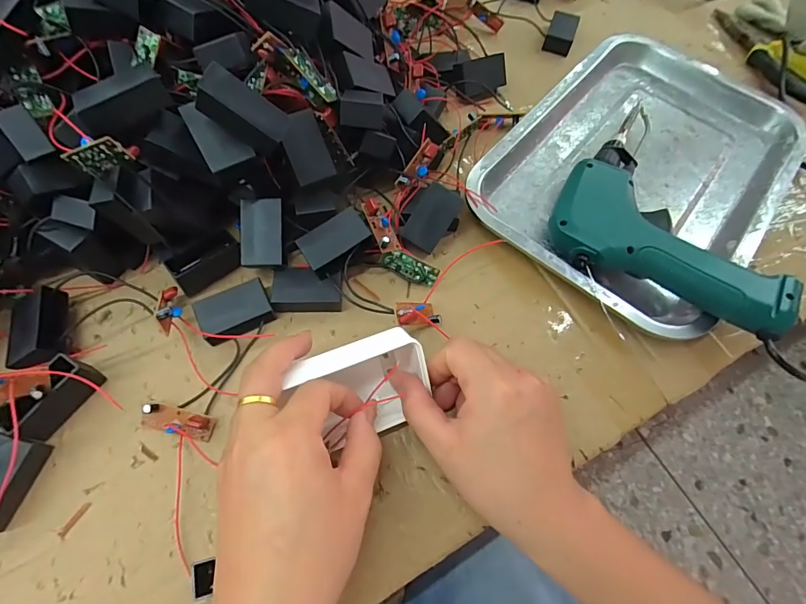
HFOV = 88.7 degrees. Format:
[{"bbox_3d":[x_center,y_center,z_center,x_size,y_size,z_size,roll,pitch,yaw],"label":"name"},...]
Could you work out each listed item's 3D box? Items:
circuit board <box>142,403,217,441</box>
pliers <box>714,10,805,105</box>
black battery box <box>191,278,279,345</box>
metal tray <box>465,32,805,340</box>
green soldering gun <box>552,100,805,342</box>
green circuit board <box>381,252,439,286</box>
[{"bbox_3d":[-0.140,0.075,0.256,0.049,0.014,0.015,12,64,3],"label":"circuit board"},{"bbox_3d":[0.385,-0.269,0.435,0.052,0.026,0.159,-15,66,-10],"label":"pliers"},{"bbox_3d":[-0.115,0.007,0.286,0.046,0.017,0.029,-27,68,-15],"label":"black battery box"},{"bbox_3d":[0.212,-0.124,0.362,0.211,0.023,0.308,38,68,15],"label":"metal tray"},{"bbox_3d":[0.215,-0.075,0.326,0.159,0.047,0.175,29,66,11],"label":"green soldering gun"},{"bbox_3d":[0.005,-0.025,0.308,0.044,0.004,0.017,27,109,0],"label":"green circuit board"}]

